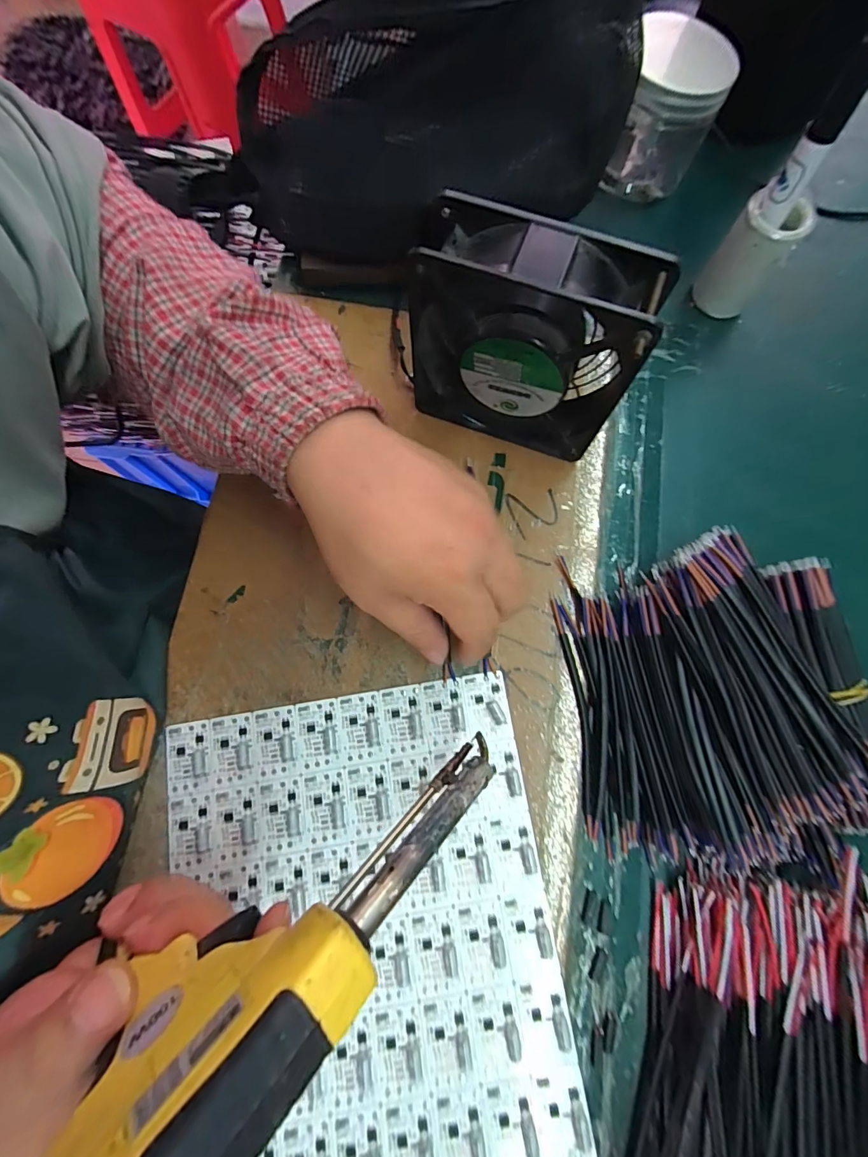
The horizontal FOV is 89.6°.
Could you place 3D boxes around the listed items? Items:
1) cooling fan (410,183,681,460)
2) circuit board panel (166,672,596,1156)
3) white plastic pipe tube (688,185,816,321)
[{"bbox_3d":[0.049,-0.128,0.250,0.117,0.123,0.040,23,78,5],"label":"cooling fan"},{"bbox_3d":[-0.038,0.187,0.238,0.199,0.005,0.236,-9,77,-2],"label":"circuit board panel"},{"bbox_3d":[0.214,-0.218,0.302,0.040,0.065,0.032,36,80,8],"label":"white plastic pipe tube"}]

